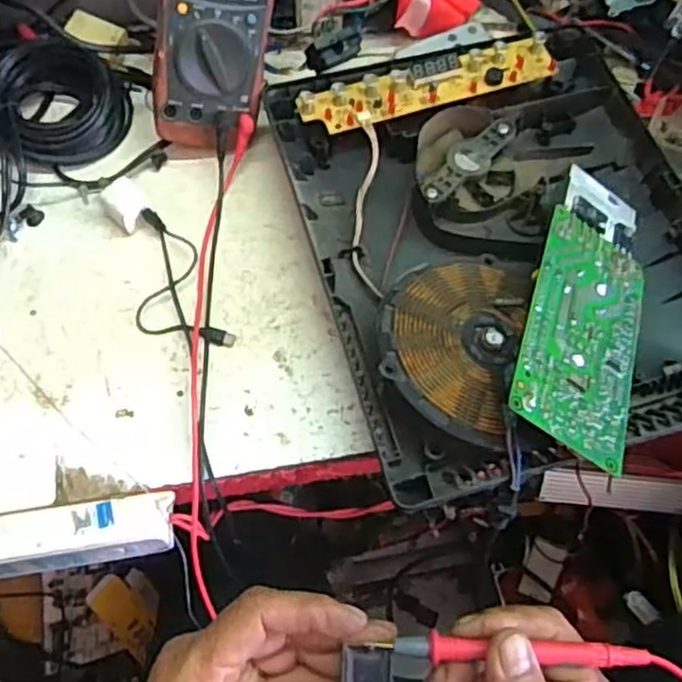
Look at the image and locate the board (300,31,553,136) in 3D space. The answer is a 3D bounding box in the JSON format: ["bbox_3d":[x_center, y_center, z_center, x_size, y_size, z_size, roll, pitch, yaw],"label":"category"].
[{"bbox_3d":[0.069,-0.200,0.563,0.203,0.018,0.037,-16,65,-8],"label":"board"}]

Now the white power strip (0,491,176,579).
[{"bbox_3d":[-0.220,0.131,0.457,0.220,0.037,0.034,-7,64,-4],"label":"white power strip"}]

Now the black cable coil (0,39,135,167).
[{"bbox_3d":[-0.217,-0.192,0.569,0.089,0.049,0.092,0,64,0],"label":"black cable coil"}]

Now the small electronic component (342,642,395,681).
[{"bbox_3d":[0.012,0.151,0.321,0.022,0.004,0.027,6,64,3],"label":"small electronic component"}]

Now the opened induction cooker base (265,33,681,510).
[{"bbox_3d":[0.131,-0.077,0.505,0.296,0.075,0.334,-13,65,-7],"label":"opened induction cooker base"}]

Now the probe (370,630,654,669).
[{"bbox_3d":[0.081,0.141,0.326,0.116,0.015,0.011,4,64,-5],"label":"probe"}]

